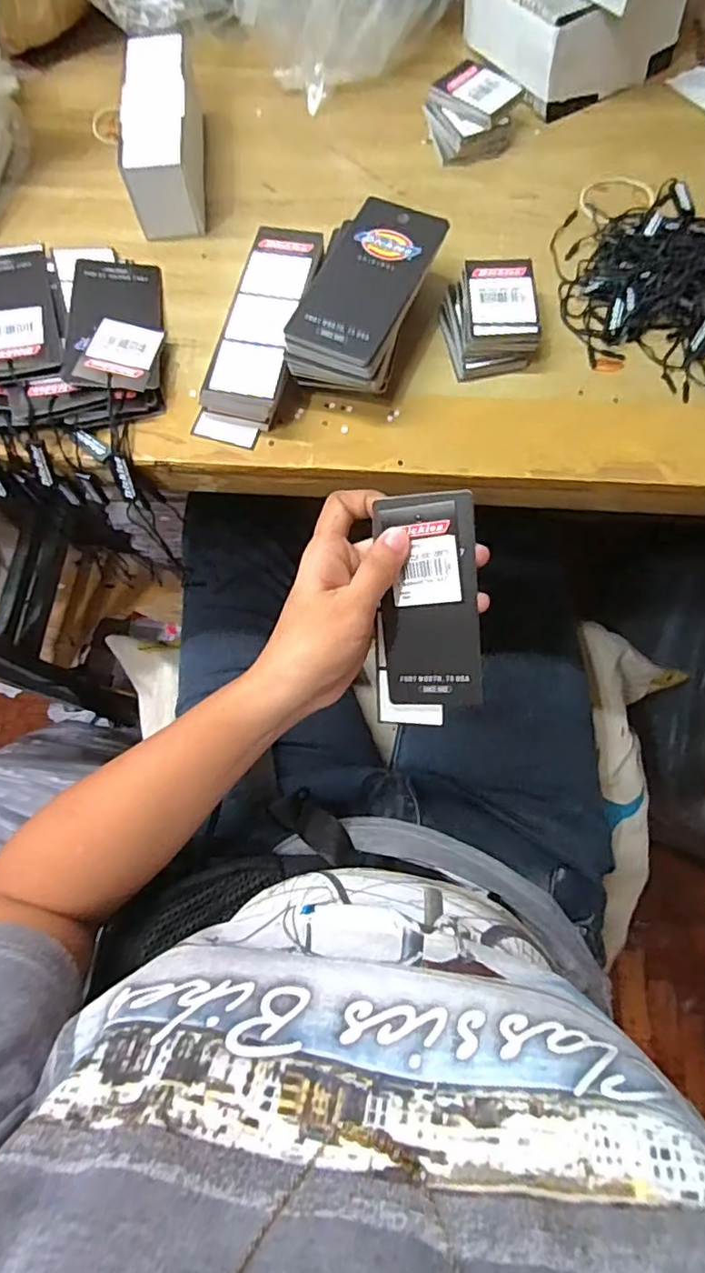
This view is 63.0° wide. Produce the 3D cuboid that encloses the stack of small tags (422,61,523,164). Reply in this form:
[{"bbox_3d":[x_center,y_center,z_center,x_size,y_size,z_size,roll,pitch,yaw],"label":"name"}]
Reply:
[{"bbox_3d":[0.079,-0.350,0.384,0.058,0.024,0.054,-19,72,-4],"label":"stack of small tags"}]

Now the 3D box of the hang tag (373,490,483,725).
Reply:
[{"bbox_3d":[0.039,-0.011,0.298,0.053,0.006,0.121,2,106,15],"label":"hang tag"}]

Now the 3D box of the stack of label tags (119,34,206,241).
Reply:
[{"bbox_3d":[-0.116,-0.312,0.358,0.039,0.044,0.119,-5,72,1],"label":"stack of label tags"}]

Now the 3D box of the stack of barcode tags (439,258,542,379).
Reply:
[{"bbox_3d":[0.077,-0.181,0.327,0.049,0.024,0.061,-4,72,1],"label":"stack of barcode tags"}]

